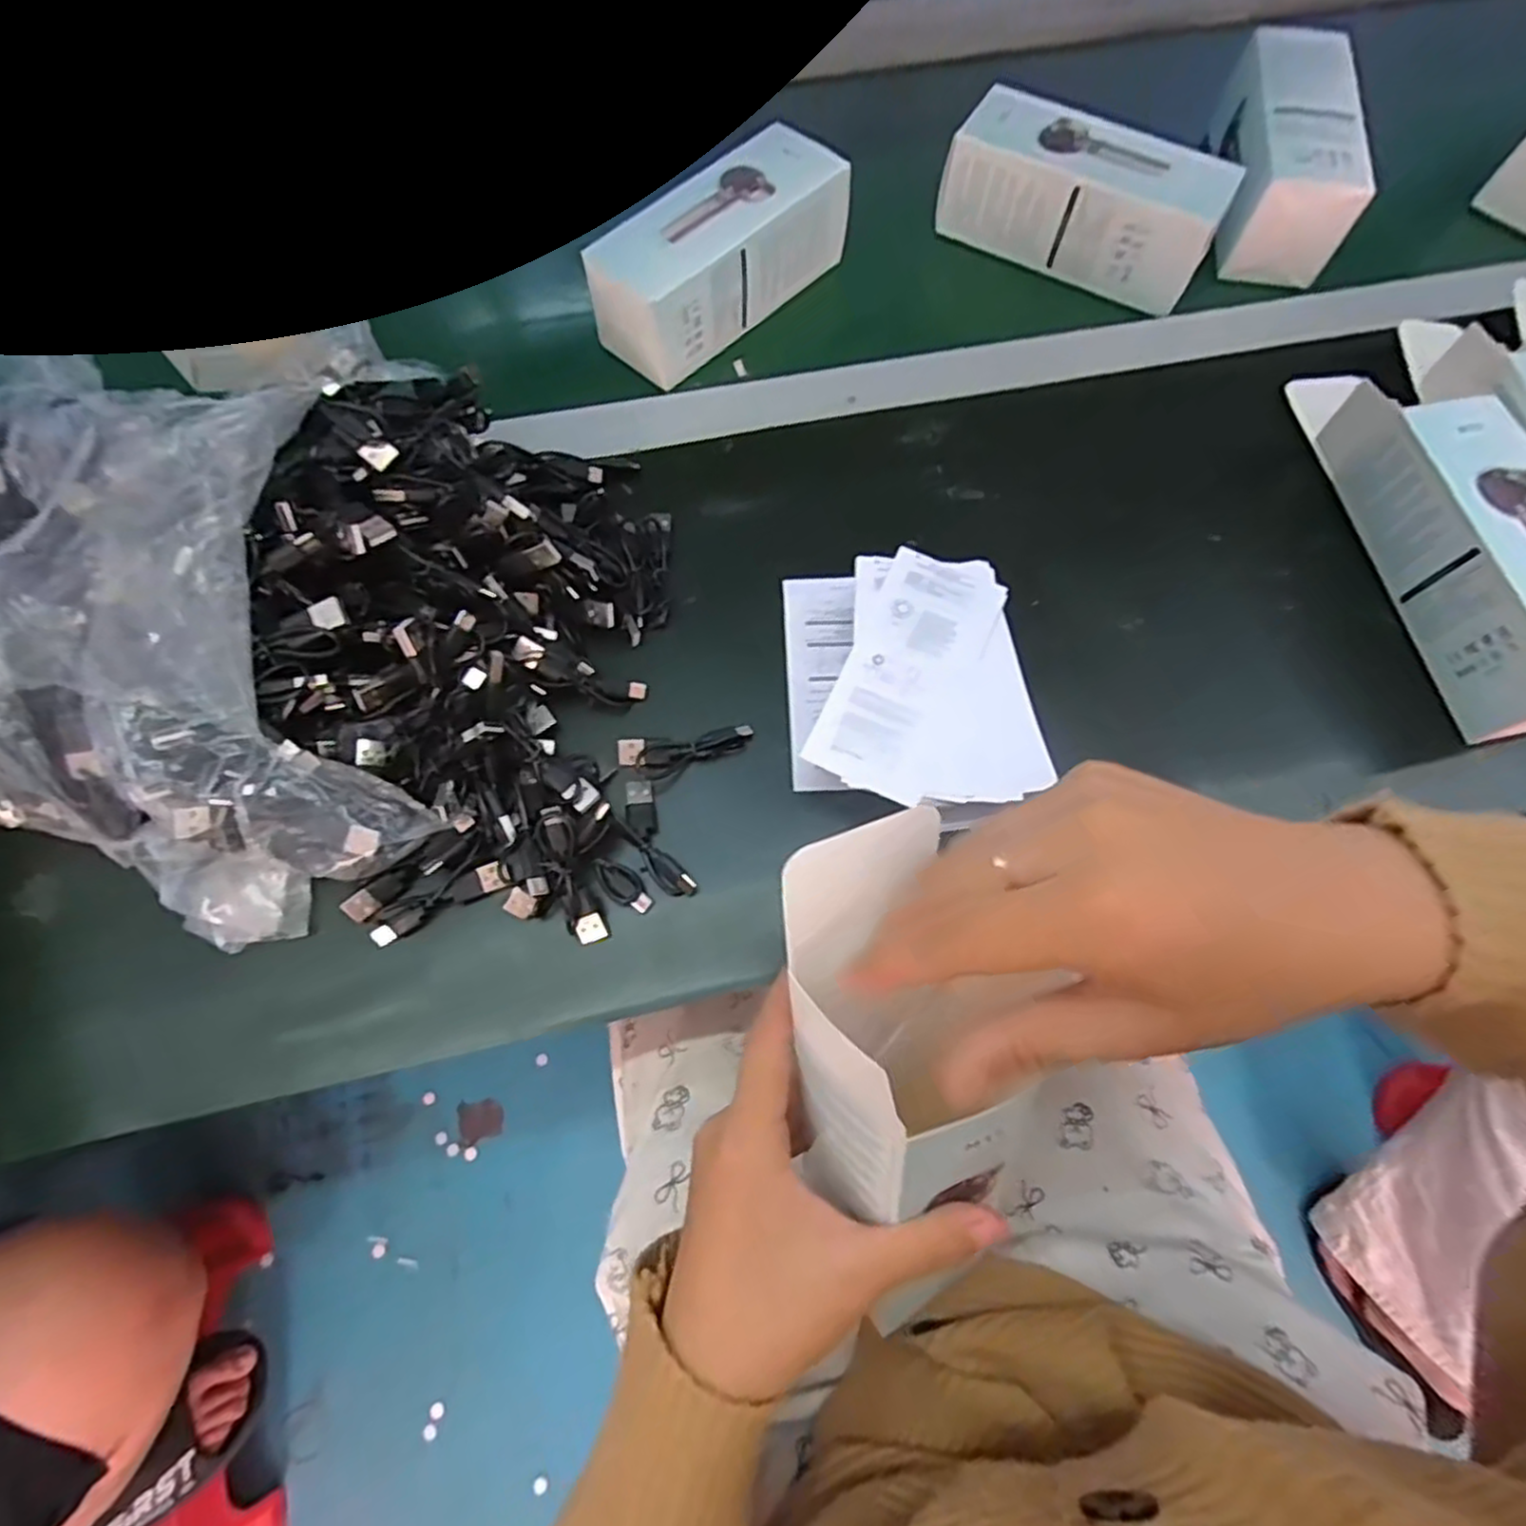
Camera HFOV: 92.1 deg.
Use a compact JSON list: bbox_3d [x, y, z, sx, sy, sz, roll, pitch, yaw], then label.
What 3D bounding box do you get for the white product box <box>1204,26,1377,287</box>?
[{"bbox_3d":[0.333,-0.393,0.467,0.066,0.059,0.161,9,68,3],"label":"white product box"}]

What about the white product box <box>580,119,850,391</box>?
[{"bbox_3d":[-0.025,-0.306,0.443,0.061,0.058,0.158,41,72,15],"label":"white product box"}]

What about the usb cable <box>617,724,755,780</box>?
[{"bbox_3d":[-0.037,-0.005,0.358,0.064,0.009,0.018,-8,68,-4],"label":"usb cable"}]

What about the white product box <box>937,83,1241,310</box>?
[{"bbox_3d":[0.197,-0.349,0.454,0.161,0.057,0.059,33,71,12],"label":"white product box"}]

